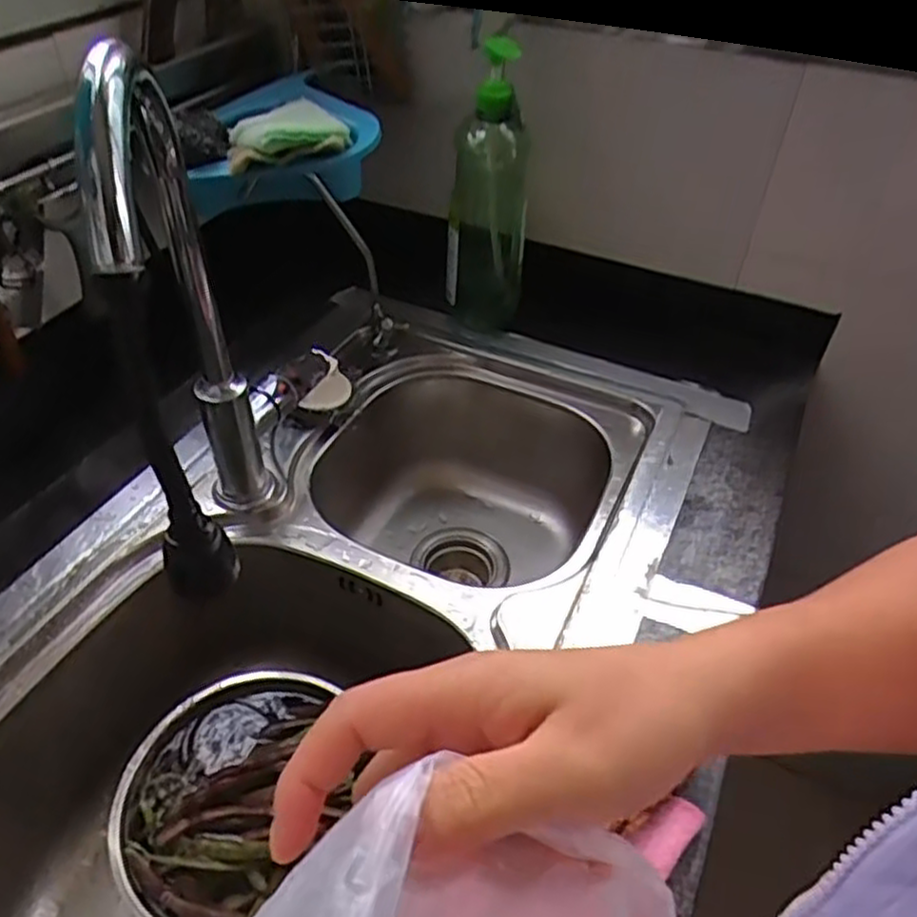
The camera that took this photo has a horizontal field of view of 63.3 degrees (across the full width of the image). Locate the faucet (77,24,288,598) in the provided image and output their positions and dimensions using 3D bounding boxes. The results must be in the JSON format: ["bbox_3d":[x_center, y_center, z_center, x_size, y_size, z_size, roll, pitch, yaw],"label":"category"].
[{"bbox_3d":[-0.163,-0.040,0.477,0.053,0.375,0.233,-8,44,-12],"label":"faucet"}]

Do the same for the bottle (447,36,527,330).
[{"bbox_3d":[0.035,-0.285,0.819,0.086,0.294,0.085,3,43,-1],"label":"bottle"}]

